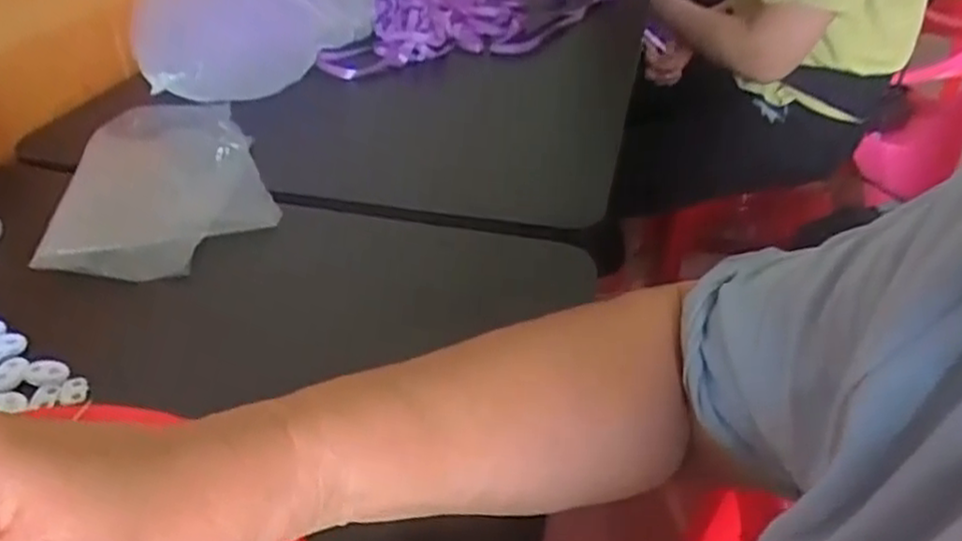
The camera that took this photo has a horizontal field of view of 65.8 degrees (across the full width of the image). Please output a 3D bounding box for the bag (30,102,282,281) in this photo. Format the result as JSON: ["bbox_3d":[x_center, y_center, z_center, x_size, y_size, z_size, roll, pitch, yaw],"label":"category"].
[{"bbox_3d":[-0.235,-0.071,0.550,0.140,0.026,0.209,-11,38,-16],"label":"bag"}]

